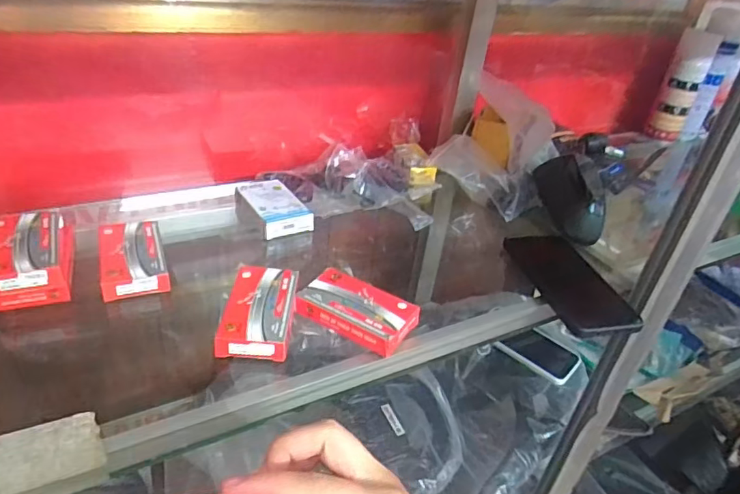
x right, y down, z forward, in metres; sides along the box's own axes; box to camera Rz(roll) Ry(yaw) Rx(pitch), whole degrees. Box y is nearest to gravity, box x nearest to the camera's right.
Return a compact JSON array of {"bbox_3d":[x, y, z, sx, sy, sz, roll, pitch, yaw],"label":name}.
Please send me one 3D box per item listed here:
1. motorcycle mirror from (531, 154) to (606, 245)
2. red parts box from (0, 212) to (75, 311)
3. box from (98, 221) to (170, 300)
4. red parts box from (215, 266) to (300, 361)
[{"bbox_3d":[0.254,-0.067,0.663,0.068,0.040,0.136,0,48,-11],"label":"motorcycle mirror"},{"bbox_3d":[-0.303,0.010,0.467,0.061,0.043,0.094,-8,35,-23],"label":"red parts box"},{"bbox_3d":[-0.228,0.011,0.500,0.056,0.023,0.096,-9,36,-24],"label":"box"},{"bbox_3d":[-0.095,0.054,0.456,0.057,0.018,0.103,4,32,-5],"label":"red parts box"}]

